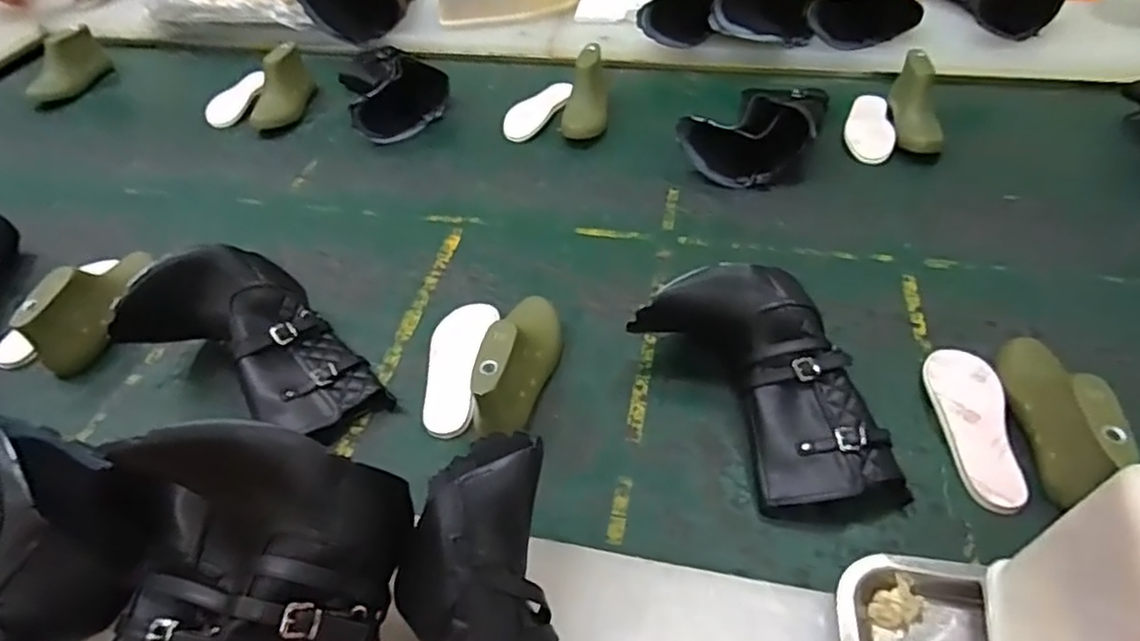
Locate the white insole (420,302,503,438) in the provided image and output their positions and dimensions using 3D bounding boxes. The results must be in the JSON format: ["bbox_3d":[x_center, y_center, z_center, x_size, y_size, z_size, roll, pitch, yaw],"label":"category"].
[{"bbox_3d":[-0.115,0.042,0.687,0.057,0.019,0.169,2,47,7],"label":"white insole"}]

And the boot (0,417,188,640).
[{"bbox_3d":[-0.398,0.178,0.423,0.144,0.099,0.238,20,51,22],"label":"boot"}]

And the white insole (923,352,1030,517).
[{"bbox_3d":[0.355,0.091,0.598,0.059,0.026,0.164,5,47,10],"label":"white insole"}]

